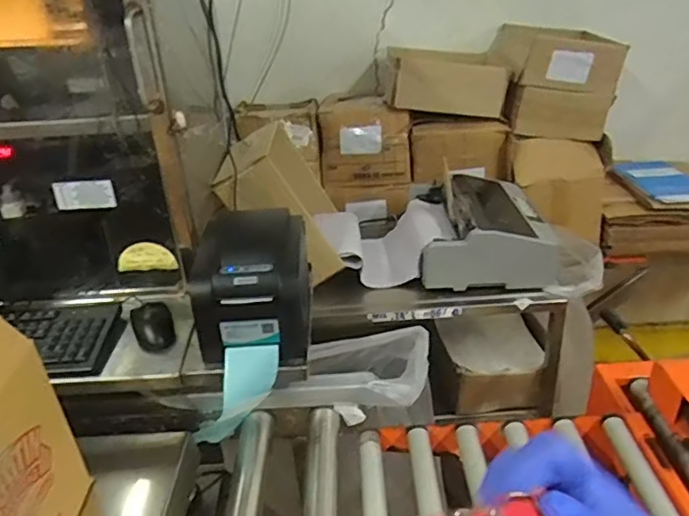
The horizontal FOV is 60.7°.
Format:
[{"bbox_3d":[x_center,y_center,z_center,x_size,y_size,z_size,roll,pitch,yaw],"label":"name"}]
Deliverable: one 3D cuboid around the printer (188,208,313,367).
[{"bbox_3d":[-0.135,0.029,0.882,0.155,0.161,0.209,-4,29,-1],"label":"printer"}]

